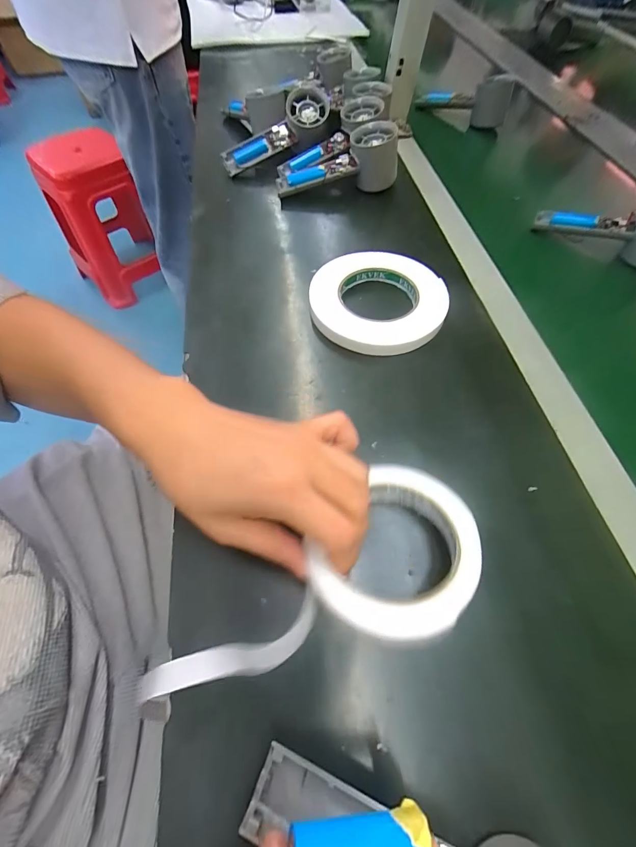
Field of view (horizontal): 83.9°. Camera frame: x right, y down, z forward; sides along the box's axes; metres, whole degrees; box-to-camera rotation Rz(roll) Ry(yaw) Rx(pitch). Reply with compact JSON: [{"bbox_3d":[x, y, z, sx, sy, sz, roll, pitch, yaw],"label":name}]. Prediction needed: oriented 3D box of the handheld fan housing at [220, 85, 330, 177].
[{"bbox_3d":[-0.060,-0.400,0.494,0.158,0.055,0.046,-21,61,12],"label":"handheld fan housing"}]

